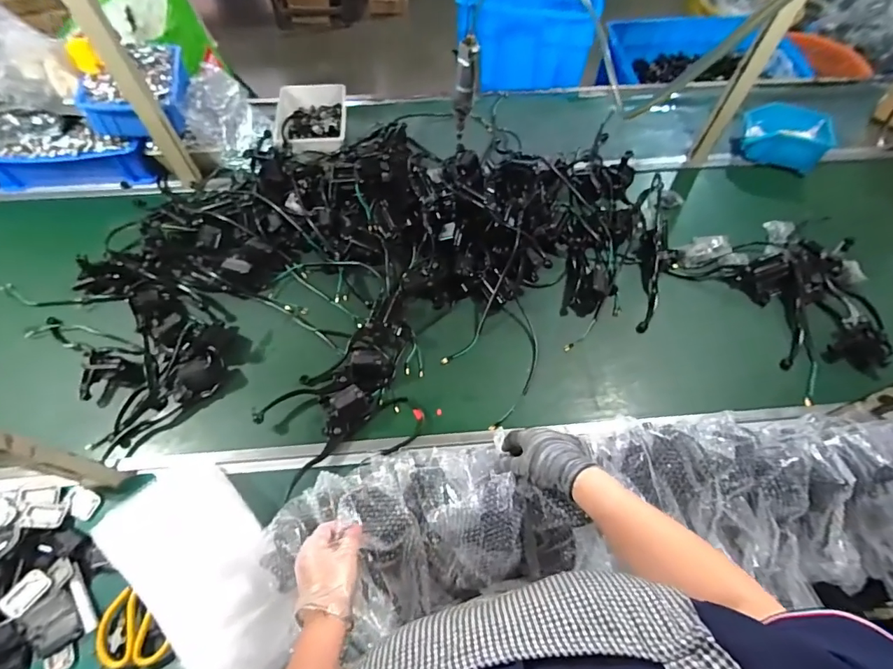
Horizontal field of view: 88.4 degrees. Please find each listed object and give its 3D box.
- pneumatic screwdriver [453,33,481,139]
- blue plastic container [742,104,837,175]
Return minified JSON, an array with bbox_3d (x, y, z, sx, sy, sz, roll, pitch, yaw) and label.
[{"bbox_3d":[0.035,-0.469,0.903,0.043,0.209,0.032,12,63,5],"label":"pneumatic screwdriver"},{"bbox_3d":[0.808,-0.477,1.086,0.187,0.079,0.173,0,62,-1],"label":"blue plastic container"}]

